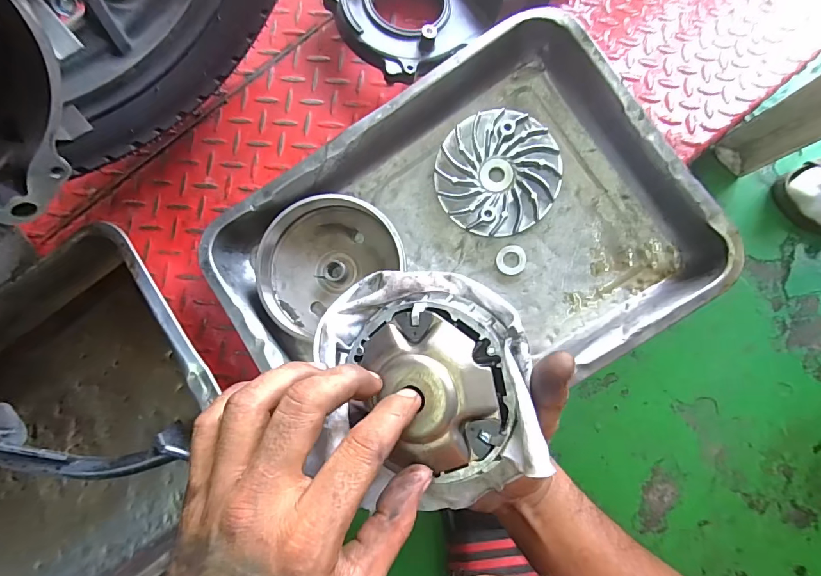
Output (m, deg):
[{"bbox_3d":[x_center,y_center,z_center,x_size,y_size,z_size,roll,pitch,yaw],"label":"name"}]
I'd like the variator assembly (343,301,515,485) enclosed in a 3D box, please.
[{"bbox_3d":[0.012,0.057,0.230,0.087,0.031,0.100,-10,84,2],"label":"variator assembly"}]

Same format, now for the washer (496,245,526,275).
[{"bbox_3d":[0.095,-0.026,0.386,0.027,0.008,0.027,0,84,2],"label":"washer"}]

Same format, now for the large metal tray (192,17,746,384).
[{"bbox_3d":[0.039,-0.034,0.364,0.377,0.068,0.282,-33,84,-1],"label":"large metal tray"}]

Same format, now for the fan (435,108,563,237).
[{"bbox_3d":[0.080,-0.107,0.381,0.111,0.029,0.109,0,84,2],"label":"fan"}]

